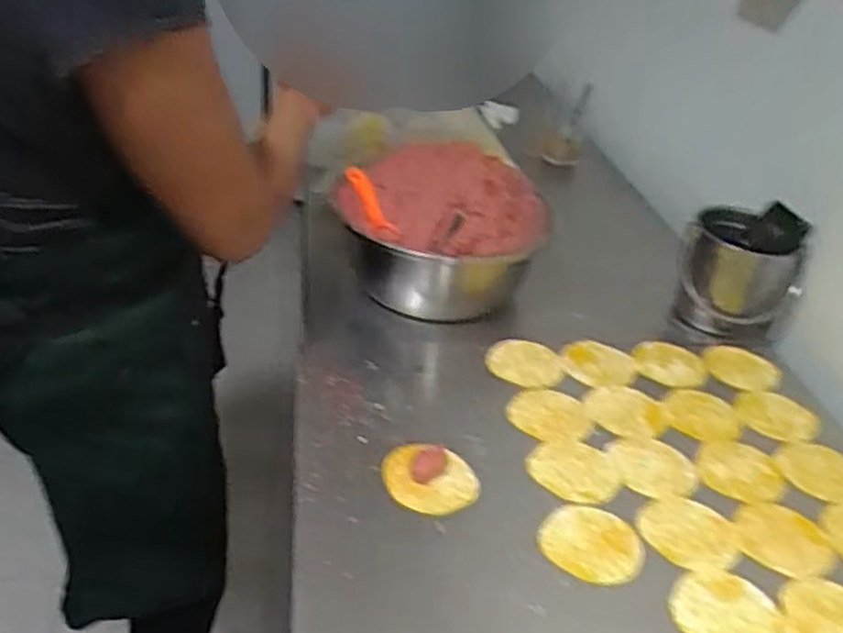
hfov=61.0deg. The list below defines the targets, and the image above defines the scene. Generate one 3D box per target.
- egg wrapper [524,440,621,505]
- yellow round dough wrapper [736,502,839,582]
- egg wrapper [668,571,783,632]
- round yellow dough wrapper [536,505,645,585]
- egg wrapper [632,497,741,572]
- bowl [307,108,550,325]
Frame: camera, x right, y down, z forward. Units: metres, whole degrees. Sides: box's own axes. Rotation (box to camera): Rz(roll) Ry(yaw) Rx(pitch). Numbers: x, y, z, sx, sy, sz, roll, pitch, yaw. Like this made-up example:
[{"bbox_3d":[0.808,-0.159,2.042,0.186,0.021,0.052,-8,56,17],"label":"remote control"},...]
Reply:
[{"bbox_3d":[0.152,0.152,0.712,0.088,0.009,0.072,22,37,21],"label":"egg wrapper"},{"bbox_3d":[0.339,0.207,0.669,0.084,0.005,0.080,0,35,0],"label":"yellow round dough wrapper"},{"bbox_3d":[0.251,0.246,0.595,0.089,0.004,0.075,7,34,0],"label":"egg wrapper"},{"bbox_3d":[0.151,0.200,0.638,0.090,0.009,0.069,12,34,8],"label":"round yellow dough wrapper"},{"bbox_3d":[0.245,0.197,0.660,0.091,0.004,0.079,11,34,6],"label":"egg wrapper"},{"bbox_3d":[0.030,-0.103,0.910,0.213,0.177,0.233,5,34,-3],"label":"bowl"}]

